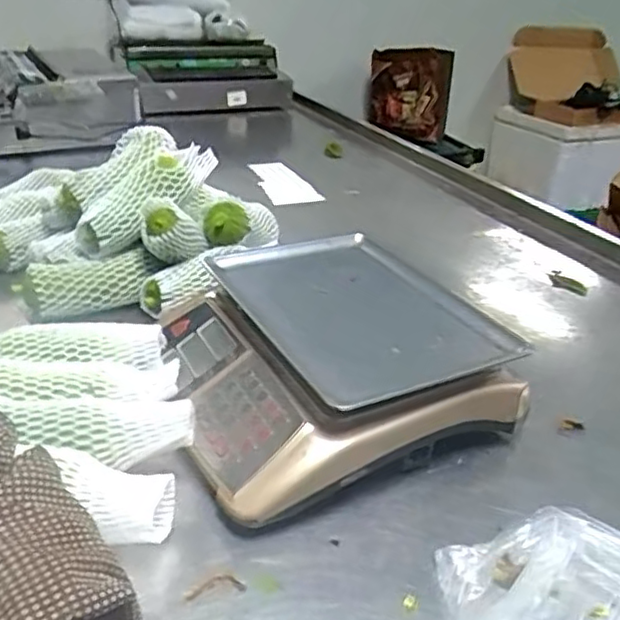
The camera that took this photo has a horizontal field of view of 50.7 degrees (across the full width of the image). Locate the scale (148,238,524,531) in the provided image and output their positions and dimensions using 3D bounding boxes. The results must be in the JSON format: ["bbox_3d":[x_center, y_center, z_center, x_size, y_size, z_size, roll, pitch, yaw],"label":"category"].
[{"bbox_3d":[0.014,0.055,0.758,0.326,0.129,0.347,-12,32,-25],"label":"scale"}]

